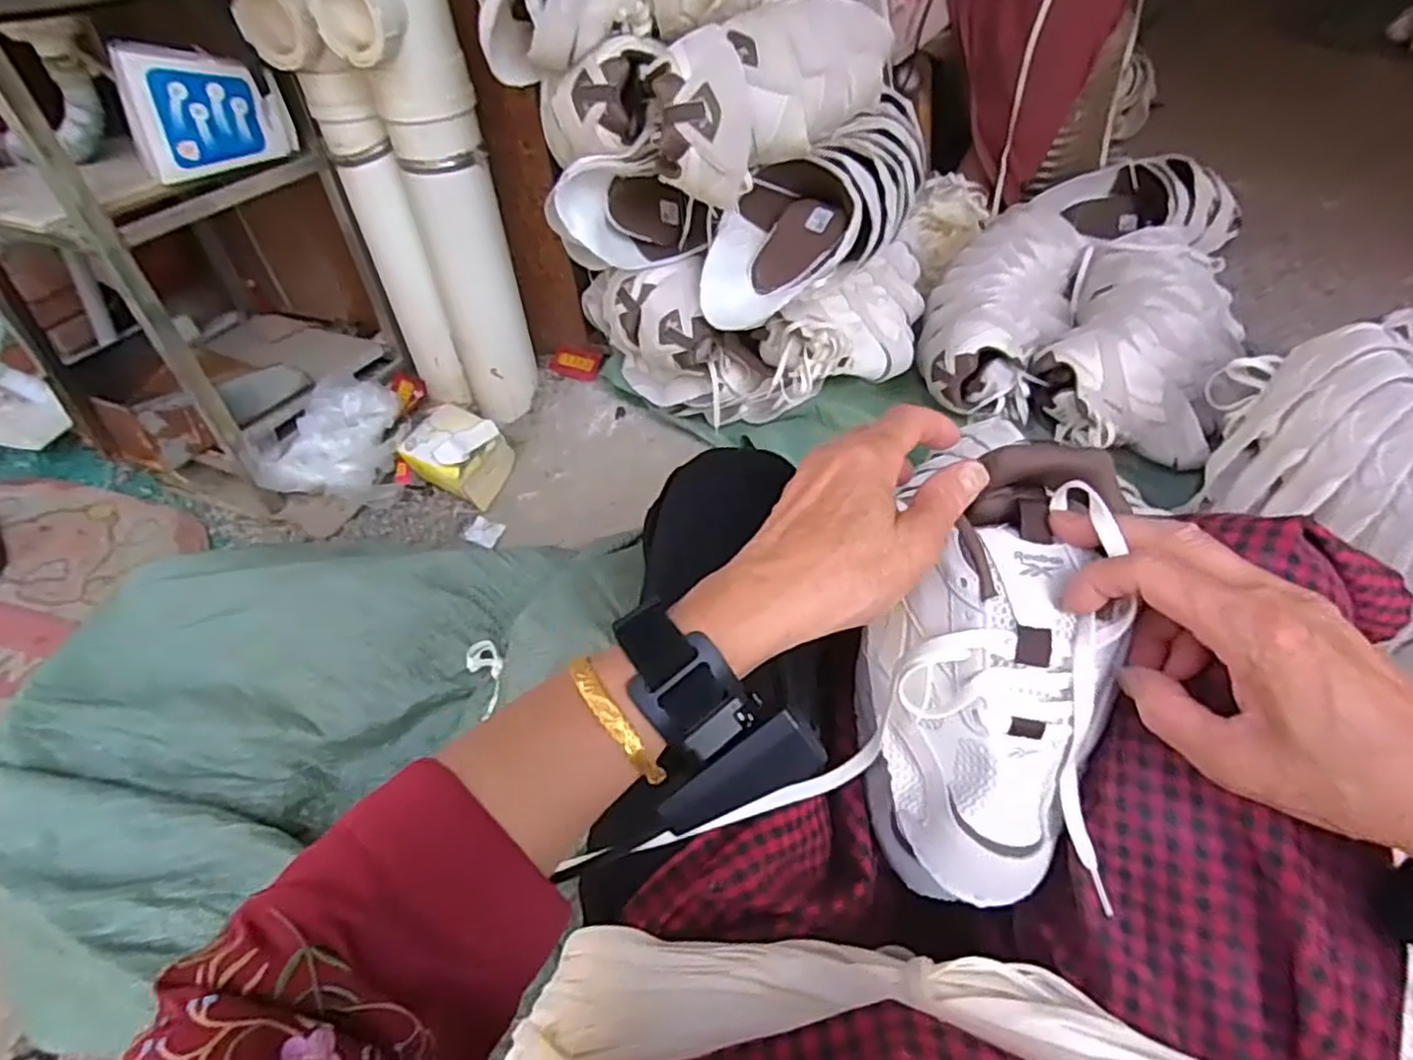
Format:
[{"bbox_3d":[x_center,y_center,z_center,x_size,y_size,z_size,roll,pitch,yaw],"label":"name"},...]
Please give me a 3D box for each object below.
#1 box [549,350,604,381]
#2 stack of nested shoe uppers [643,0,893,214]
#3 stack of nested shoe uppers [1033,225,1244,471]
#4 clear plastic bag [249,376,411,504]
[{"bbox_3d":[-0.213,-0.272,1.168,0.095,0.034,0.040,13,50,15],"label":"box"},{"bbox_3d":[0.079,-0.460,0.742,0.113,0.145,0.322,27,55,25],"label":"stack of nested shoe uppers"},{"bbox_3d":[0.574,-0.241,0.940,0.219,0.152,0.359,25,54,24],"label":"stack of nested shoe uppers"},{"bbox_3d":[-0.550,-0.131,1.067,0.167,0.101,0.194,10,50,13],"label":"clear plastic bag"}]

